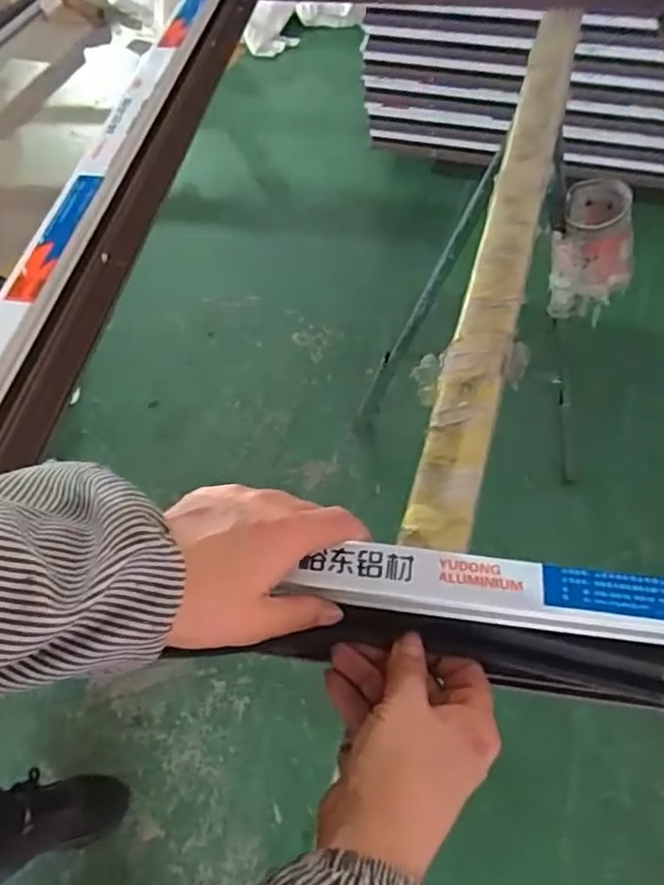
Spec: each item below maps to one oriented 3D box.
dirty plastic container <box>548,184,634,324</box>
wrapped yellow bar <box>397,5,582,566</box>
[{"bbox_3d":[0.380,-0.276,0.954,0.113,0.173,0.135,18,59,15],"label":"dirty plastic container"},{"bbox_3d":[0.175,-0.217,0.610,0.053,0.023,0.717,13,58,12],"label":"wrapped yellow bar"}]

